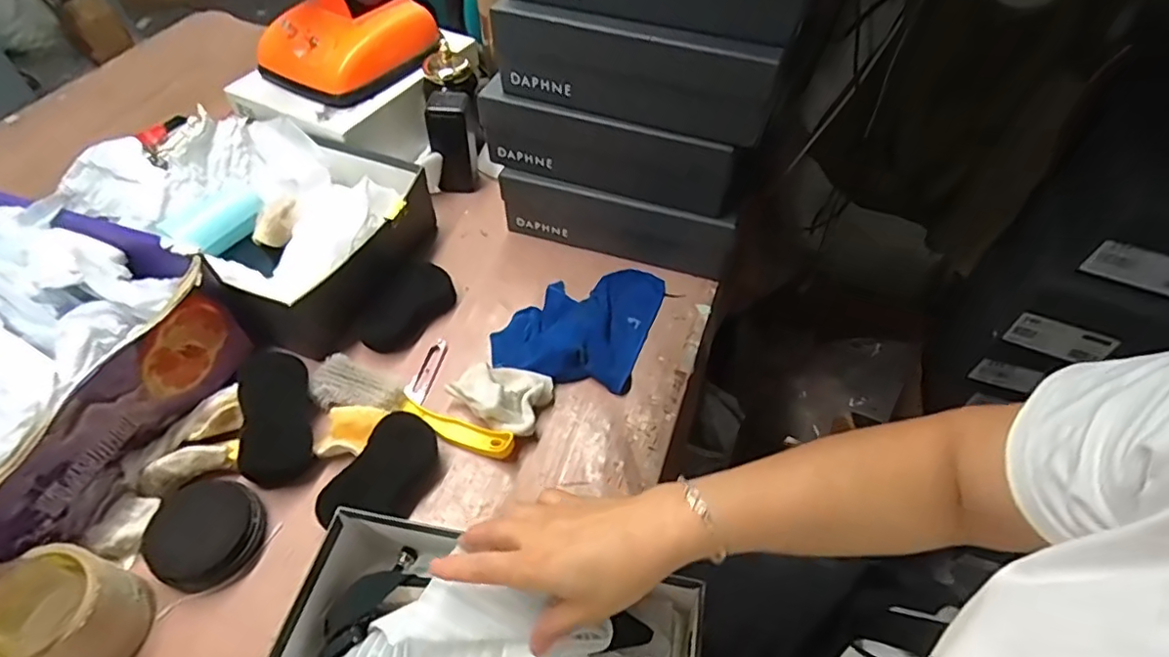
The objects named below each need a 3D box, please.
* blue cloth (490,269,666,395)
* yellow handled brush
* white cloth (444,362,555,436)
[{"bbox_3d":[-0.004,-0.019,0.700,0.163,0.027,0.184,16,53,12],"label":"blue cloth"},{"bbox_3d":[-0.178,0.083,0.617,0.224,0.035,0.054,15,53,11],"label":"yellow handled brush"},{"bbox_3d":[-0.090,0.067,0.625,0.098,0.040,0.073,18,54,13],"label":"white cloth"}]

